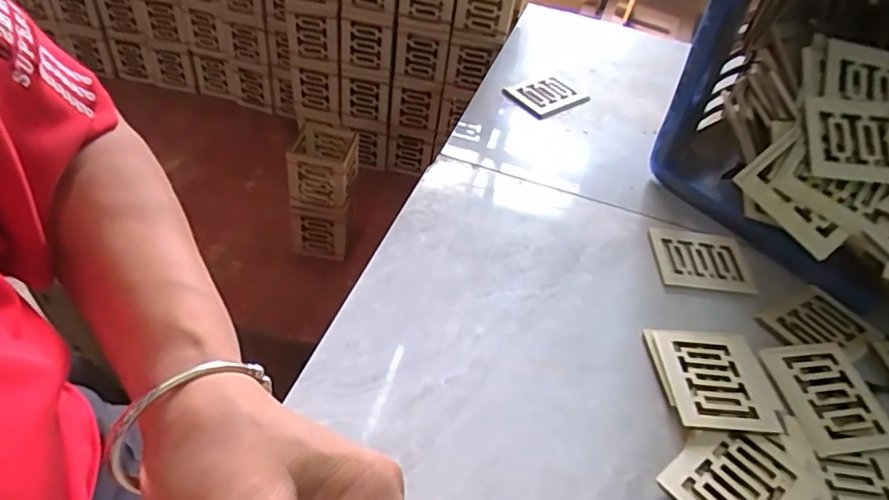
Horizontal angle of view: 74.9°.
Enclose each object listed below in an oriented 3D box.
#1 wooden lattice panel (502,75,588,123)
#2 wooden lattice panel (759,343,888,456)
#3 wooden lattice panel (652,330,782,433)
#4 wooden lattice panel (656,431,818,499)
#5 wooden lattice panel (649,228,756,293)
[{"bbox_3d":[0.117,-0.175,0.653,0.074,0.008,0.064,-21,52,-25],"label":"wooden lattice panel"},{"bbox_3d":[0.271,0.102,0.409,0.066,0.008,0.080,-2,46,-9],"label":"wooden lattice panel"},{"bbox_3d":[0.190,0.090,0.408,0.071,0.010,0.080,5,46,-2],"label":"wooden lattice panel"},{"bbox_3d":[0.179,0.144,0.356,0.075,0.008,0.068,-29,56,-30],"label":"wooden lattice panel"},{"bbox_3d":[0.222,0.008,0.501,0.079,0.004,0.067,6,46,-1],"label":"wooden lattice panel"}]

